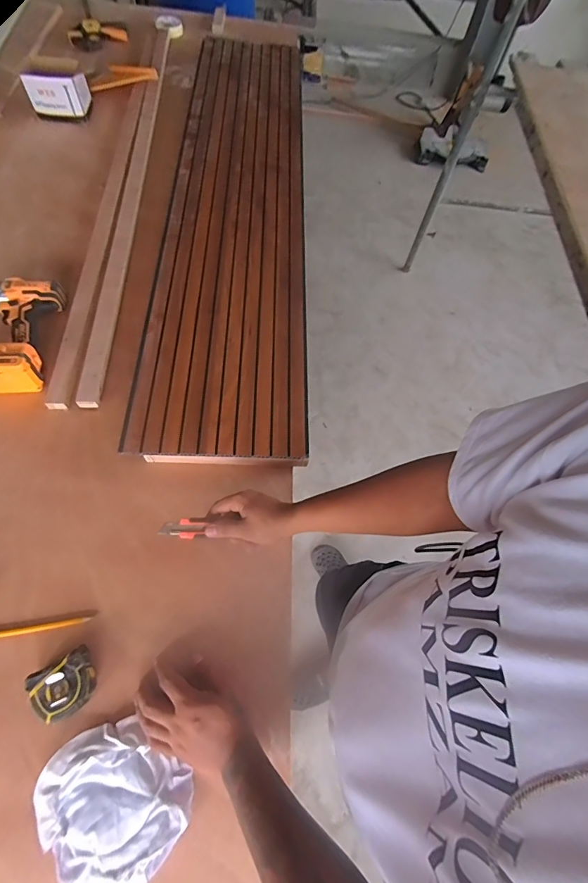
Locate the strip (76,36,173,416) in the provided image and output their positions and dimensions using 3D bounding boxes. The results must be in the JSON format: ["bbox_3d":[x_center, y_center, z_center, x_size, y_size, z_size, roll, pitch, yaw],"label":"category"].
[{"bbox_3d":[-0.391,-0.652,0.972,0.049,0.018,1.307,0,64,-5],"label":"strip"}]

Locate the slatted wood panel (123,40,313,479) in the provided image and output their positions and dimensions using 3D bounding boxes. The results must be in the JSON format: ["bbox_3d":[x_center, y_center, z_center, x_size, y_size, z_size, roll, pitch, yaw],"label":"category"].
[{"bbox_3d":[-0.133,-0.588,0.945,0.318,0.026,1.382,2,64,-4],"label":"slatted wood panel"}]

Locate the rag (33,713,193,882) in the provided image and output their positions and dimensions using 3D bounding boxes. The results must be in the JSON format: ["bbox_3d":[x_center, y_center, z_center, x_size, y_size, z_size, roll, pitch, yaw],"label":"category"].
[{"bbox_3d":[-0.219,0.434,0.480,0.150,0.030,0.166,-40,71,-18],"label":"rag"}]

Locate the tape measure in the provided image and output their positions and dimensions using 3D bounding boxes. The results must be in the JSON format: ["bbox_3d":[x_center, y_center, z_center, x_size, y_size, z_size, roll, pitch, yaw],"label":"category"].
[{"bbox_3d":[-0.296,0.316,0.516,0.074,0.039,0.068,-28,71,-18],"label":"tape measure"}]

